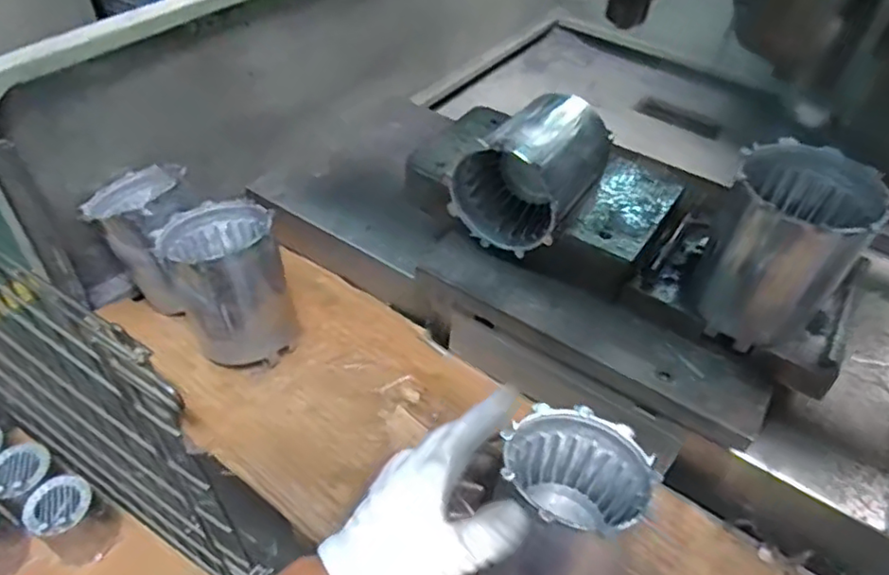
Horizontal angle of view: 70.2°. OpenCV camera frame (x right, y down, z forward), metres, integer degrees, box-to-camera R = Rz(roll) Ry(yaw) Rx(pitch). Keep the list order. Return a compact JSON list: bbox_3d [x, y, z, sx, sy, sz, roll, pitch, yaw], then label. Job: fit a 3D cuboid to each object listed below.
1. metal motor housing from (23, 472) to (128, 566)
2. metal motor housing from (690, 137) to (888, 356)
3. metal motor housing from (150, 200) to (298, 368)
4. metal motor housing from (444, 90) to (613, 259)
[{"bbox_3d":[-0.553,0.347,0.944,0.094,0.114,0.094,26,51,20],"label":"metal motor housing"},{"bbox_3d":[0.234,-0.029,0.449,0.095,0.112,0.085,37,55,27],"label":"metal motor housing"},{"bbox_3d":[-0.191,-0.002,0.562,0.094,0.115,0.111,-14,49,-16],"label":"metal motor housing"},{"bbox_3d":[0.078,-0.099,0.527,0.089,0.087,0.123,29,52,22],"label":"metal motor housing"}]

